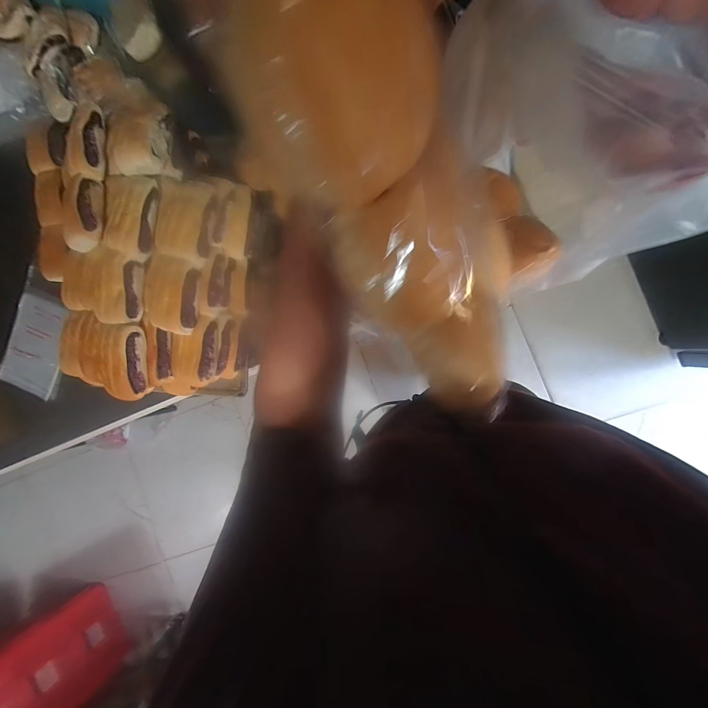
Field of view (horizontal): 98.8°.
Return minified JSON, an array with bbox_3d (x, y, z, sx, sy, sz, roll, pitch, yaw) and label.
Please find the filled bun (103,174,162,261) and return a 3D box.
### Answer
[{"bbox_3d":[-0.312,-0.193,0.423,0.068,0.033,0.111,9,93,9],"label":"filled bun"}]

